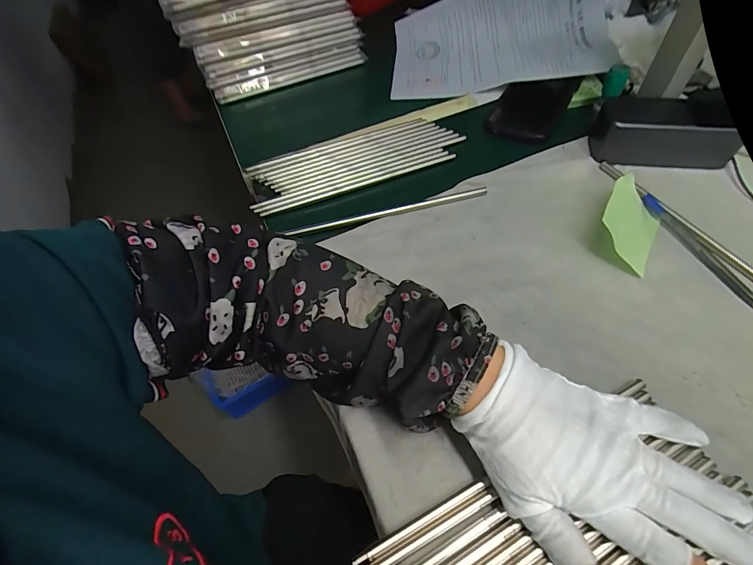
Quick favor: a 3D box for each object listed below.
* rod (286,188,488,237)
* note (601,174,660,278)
[{"bbox_3d":[0.014,-0.073,0.392,0.210,0.007,0.010,-14,54,-6],"label":"rod"},{"bbox_3d":[0.230,-0.058,0.345,0.060,0.006,0.088,45,58,-8],"label":"note"}]

